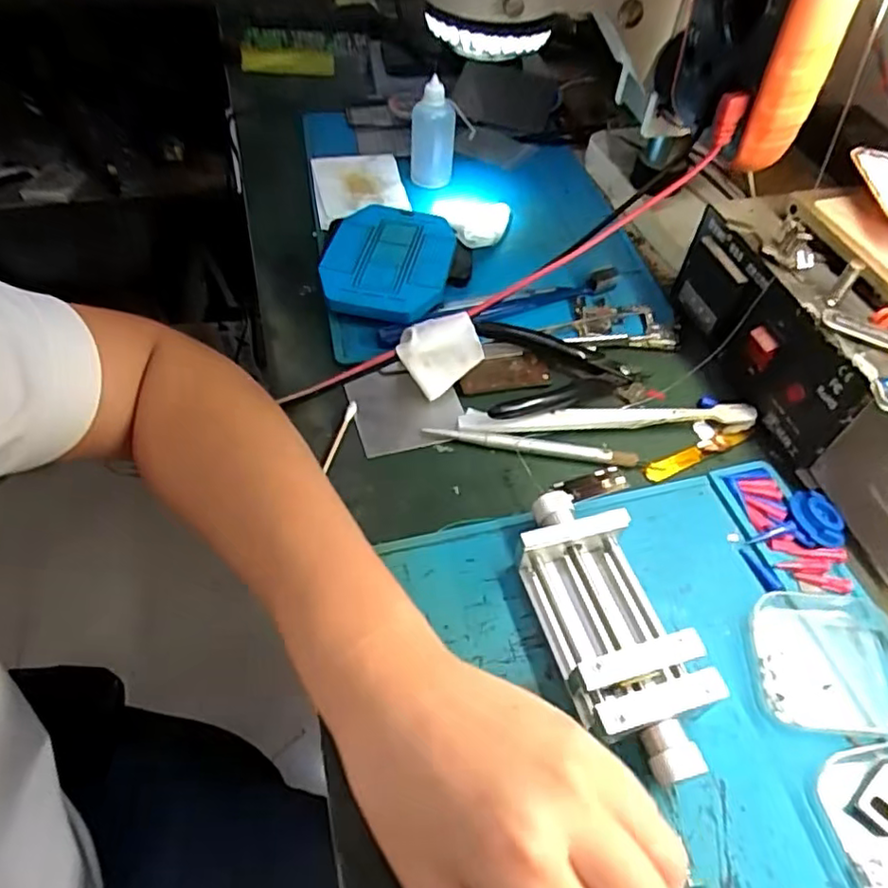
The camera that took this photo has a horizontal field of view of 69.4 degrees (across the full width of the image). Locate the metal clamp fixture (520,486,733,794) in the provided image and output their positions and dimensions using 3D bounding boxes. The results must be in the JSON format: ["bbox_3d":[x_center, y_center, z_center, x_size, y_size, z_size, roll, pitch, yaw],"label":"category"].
[{"bbox_3d":[0.075,0.084,0.300,0.059,0.032,0.134,-13,53,-12],"label":"metal clamp fixture"}]

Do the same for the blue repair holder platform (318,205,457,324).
[{"bbox_3d":[-0.041,-0.130,0.471,0.088,0.030,0.114,9,51,5],"label":"blue repair holder platform"}]

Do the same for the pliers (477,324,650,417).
[{"bbox_3d":[0.077,-0.048,0.417,0.107,0.022,0.071,-6,51,-7],"label":"pliers"}]

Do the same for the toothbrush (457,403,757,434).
[{"bbox_3d":[0.102,-0.016,0.398,0.182,0.011,0.019,-1,51,-3],"label":"toothbrush"}]

